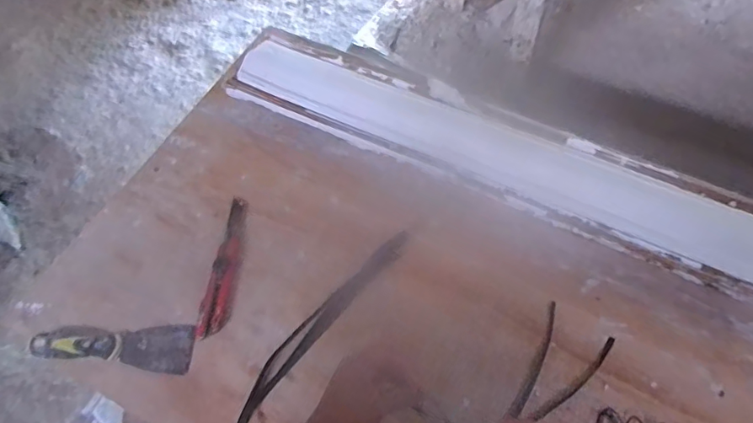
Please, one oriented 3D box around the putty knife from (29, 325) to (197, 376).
[{"bbox_3d":[-0.316,0.159,0.616,0.188,0.029,0.055,3,62,5],"label":"putty knife"}]

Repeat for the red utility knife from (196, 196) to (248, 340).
[{"bbox_3d":[-0.192,0.070,0.662,0.039,0.009,0.190,4,62,6],"label":"red utility knife"}]

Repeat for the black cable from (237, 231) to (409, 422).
[{"bbox_3d":[-0.075,0.144,0.620,0.040,0.011,0.338,33,68,19],"label":"black cable"}]

